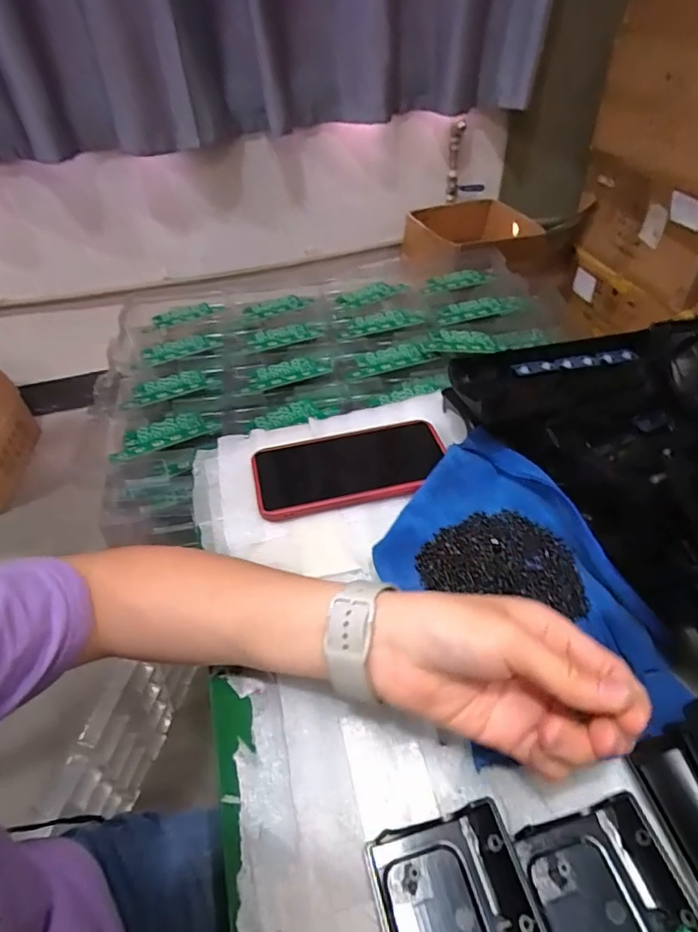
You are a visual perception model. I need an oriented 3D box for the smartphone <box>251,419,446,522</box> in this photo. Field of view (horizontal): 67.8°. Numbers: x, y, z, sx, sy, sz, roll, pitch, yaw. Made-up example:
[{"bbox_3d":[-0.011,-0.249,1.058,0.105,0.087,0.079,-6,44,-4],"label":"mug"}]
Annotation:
[{"bbox_3d":[0.000,-0.003,0.442,0.160,0.012,0.083,-12,46,-8],"label":"smartphone"}]

